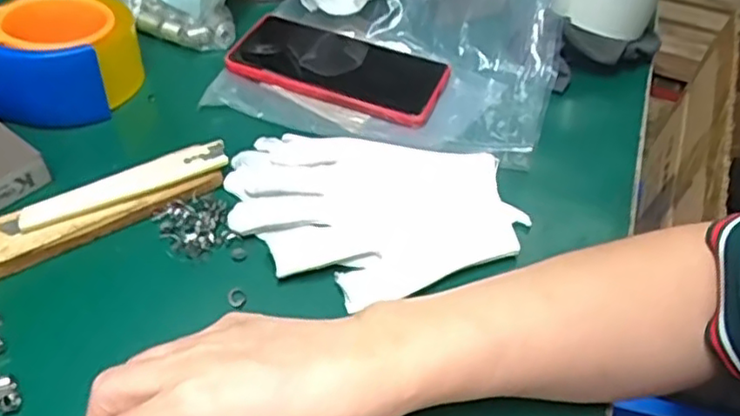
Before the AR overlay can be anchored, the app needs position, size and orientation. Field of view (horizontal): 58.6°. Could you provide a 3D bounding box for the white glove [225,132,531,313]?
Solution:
[{"bbox_3d":[0.001,-0.001,0.406,0.175,0.015,0.119,3,45,-3],"label":"white glove"}]

